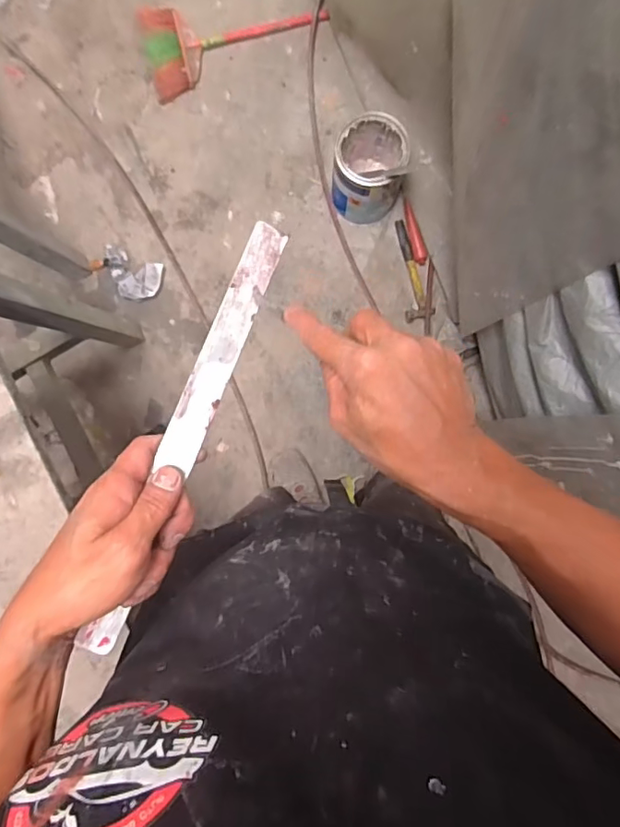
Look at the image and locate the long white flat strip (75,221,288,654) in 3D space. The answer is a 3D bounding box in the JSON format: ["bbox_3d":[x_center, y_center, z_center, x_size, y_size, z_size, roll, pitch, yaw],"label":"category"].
[{"bbox_3d":[-0.081,0.009,0.354,0.025,0.007,0.304,24,81,-19],"label":"long white flat strip"}]

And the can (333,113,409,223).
[{"bbox_3d":[0.141,-0.579,1.275,0.168,0.213,0.189,17,88,0],"label":"can"}]

